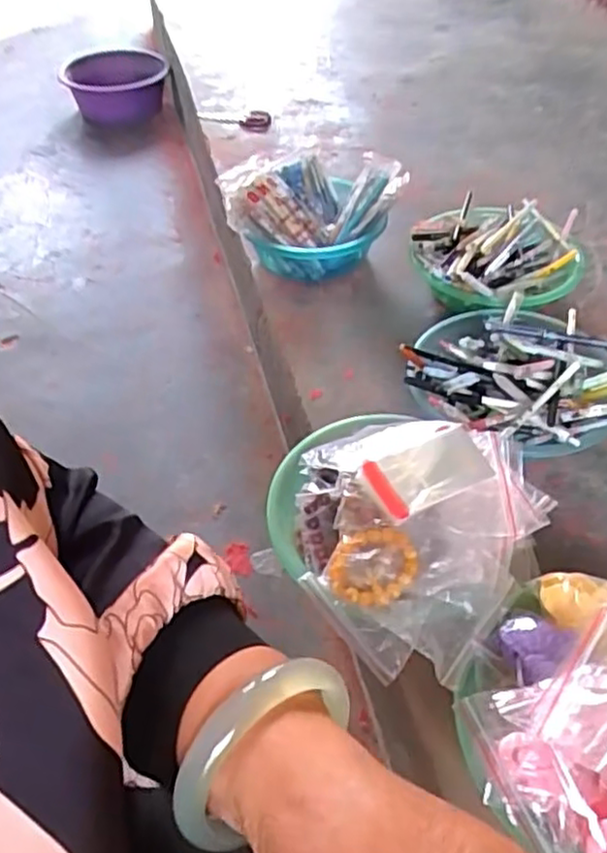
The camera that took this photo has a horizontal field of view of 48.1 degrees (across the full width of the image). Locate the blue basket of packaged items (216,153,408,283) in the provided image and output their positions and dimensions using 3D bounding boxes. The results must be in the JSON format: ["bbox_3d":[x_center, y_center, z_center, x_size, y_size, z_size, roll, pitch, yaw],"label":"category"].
[{"bbox_3d":[0.018,-0.331,1.032,0.253,0.133,0.214,12,49,10],"label":"blue basket of packaged items"}]

